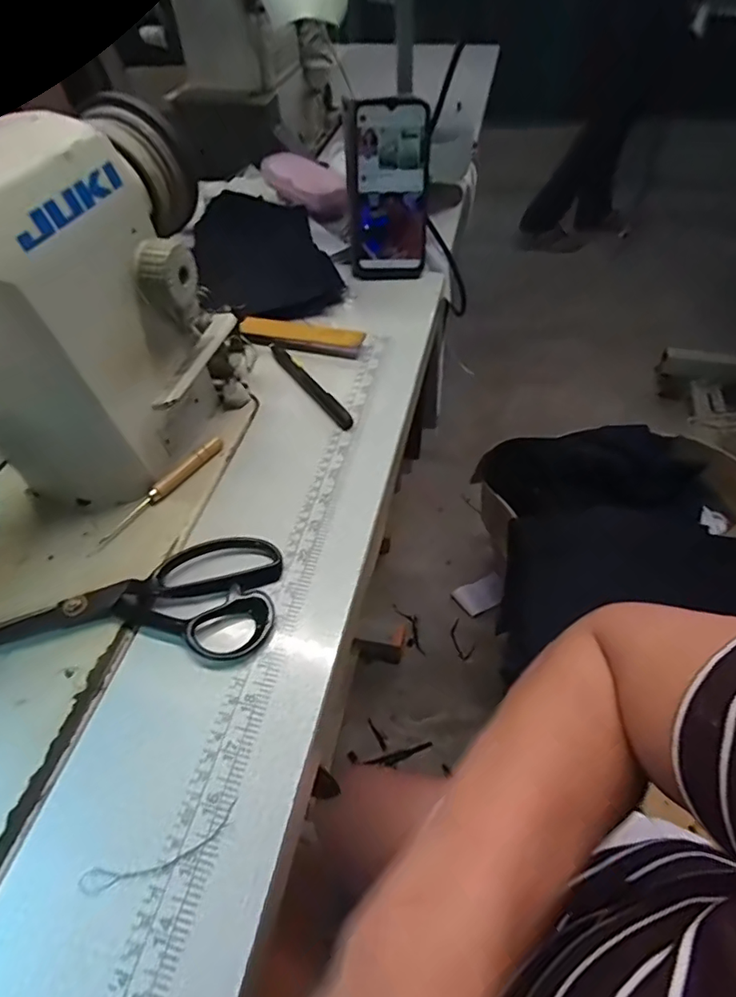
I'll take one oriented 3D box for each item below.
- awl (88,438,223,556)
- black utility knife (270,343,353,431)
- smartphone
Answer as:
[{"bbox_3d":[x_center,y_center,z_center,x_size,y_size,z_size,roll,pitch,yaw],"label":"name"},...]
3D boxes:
[{"bbox_3d":[-0.154,-0.006,0.391,0.010,0.010,0.123,30,58,22],"label":"awl"},{"bbox_3d":[-0.053,-0.103,0.469,0.015,0.010,0.133,-29,57,-20],"label":"black utility knife"},{"bbox_3d":[0.021,-0.315,0.550,0.078,0.160,0.015,1,28,1],"label":"smartphone"}]

